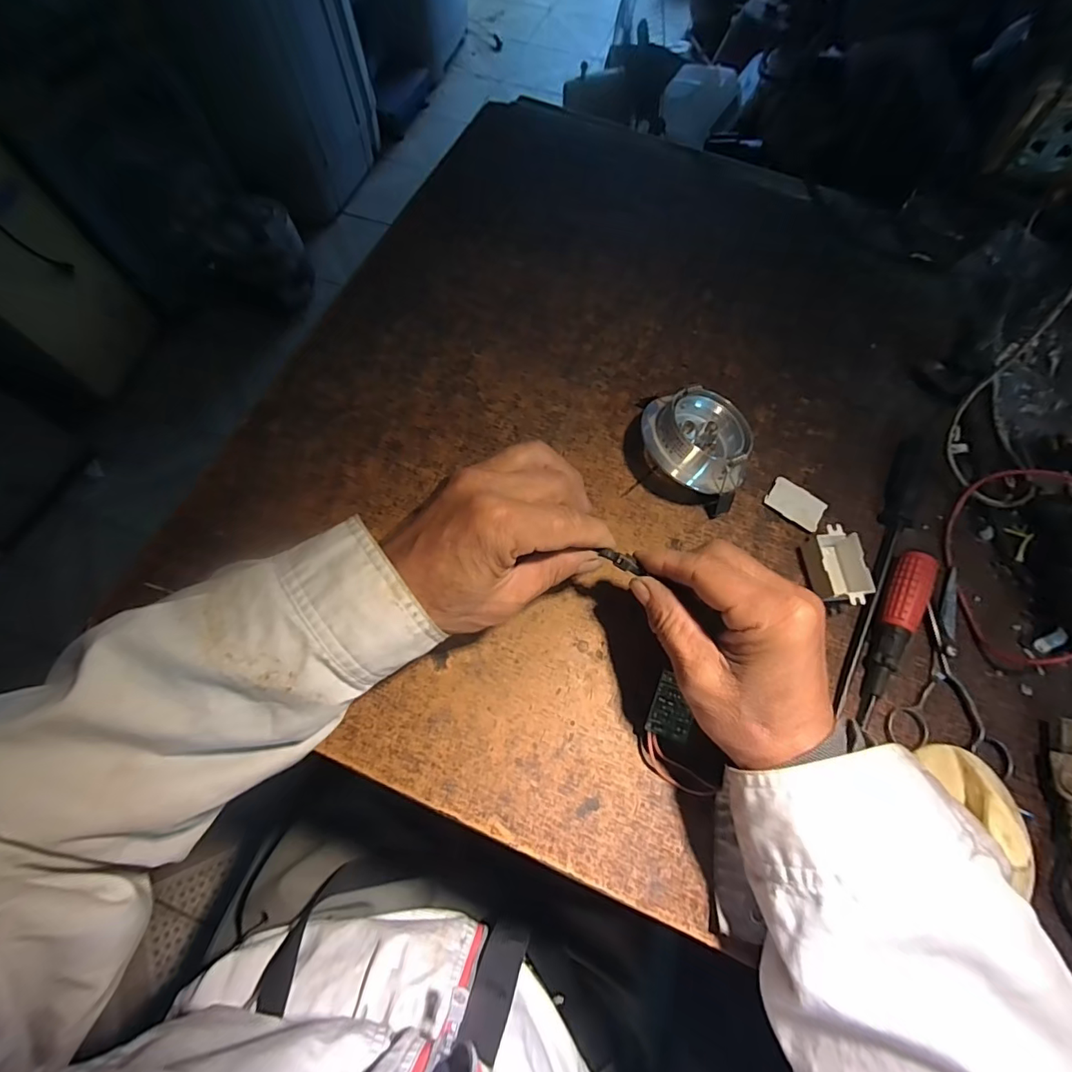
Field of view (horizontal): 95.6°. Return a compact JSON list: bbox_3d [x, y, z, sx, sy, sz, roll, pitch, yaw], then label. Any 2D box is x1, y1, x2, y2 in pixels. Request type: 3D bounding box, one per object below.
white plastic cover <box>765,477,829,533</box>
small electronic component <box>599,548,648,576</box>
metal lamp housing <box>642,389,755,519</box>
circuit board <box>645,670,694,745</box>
[{"bbox_3d":[0.186,-0.023,0.348,0.039,0.004,0.025,34,72,12],"label":"white plastic cover"},{"bbox_3d":[0.050,0.014,0.279,0.026,0.005,0.009,27,70,8],"label":"small electronic component"},{"bbox_3d":[0.112,-0.063,0.342,0.079,0.039,0.076,14,69,5],"label":"metal lamp housing"},{"bbox_3d":[0.080,0.099,0.280,0.024,0.004,0.036,17,87,13],"label":"circuit board"}]

